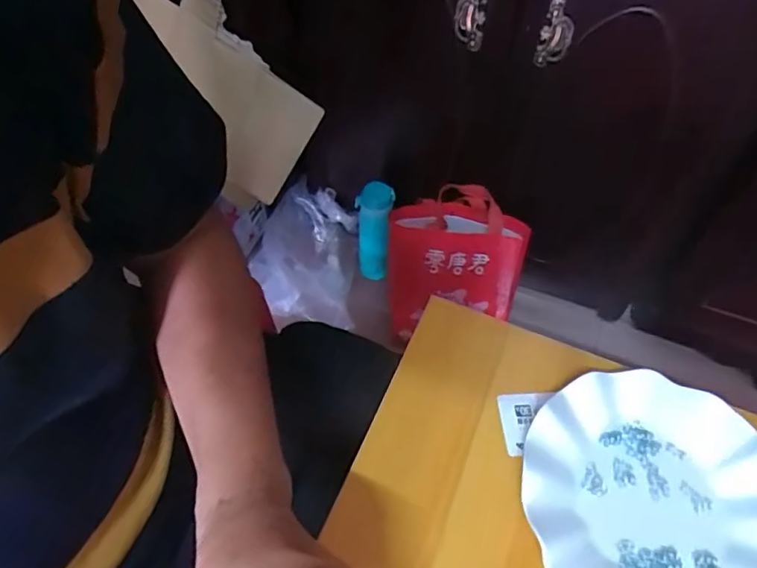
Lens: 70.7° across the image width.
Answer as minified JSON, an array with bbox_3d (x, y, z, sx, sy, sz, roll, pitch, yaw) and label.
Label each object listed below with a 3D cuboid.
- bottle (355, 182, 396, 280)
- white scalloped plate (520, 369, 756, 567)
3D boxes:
[{"bbox_3d":[-0.009,-0.095,1.028,0.068,0.217,0.075,3,54,0],"label":"bottle"},{"bbox_3d":[0.192,0.149,0.371,0.176,0.023,0.179,1,54,-2],"label":"white scalloped plate"}]

